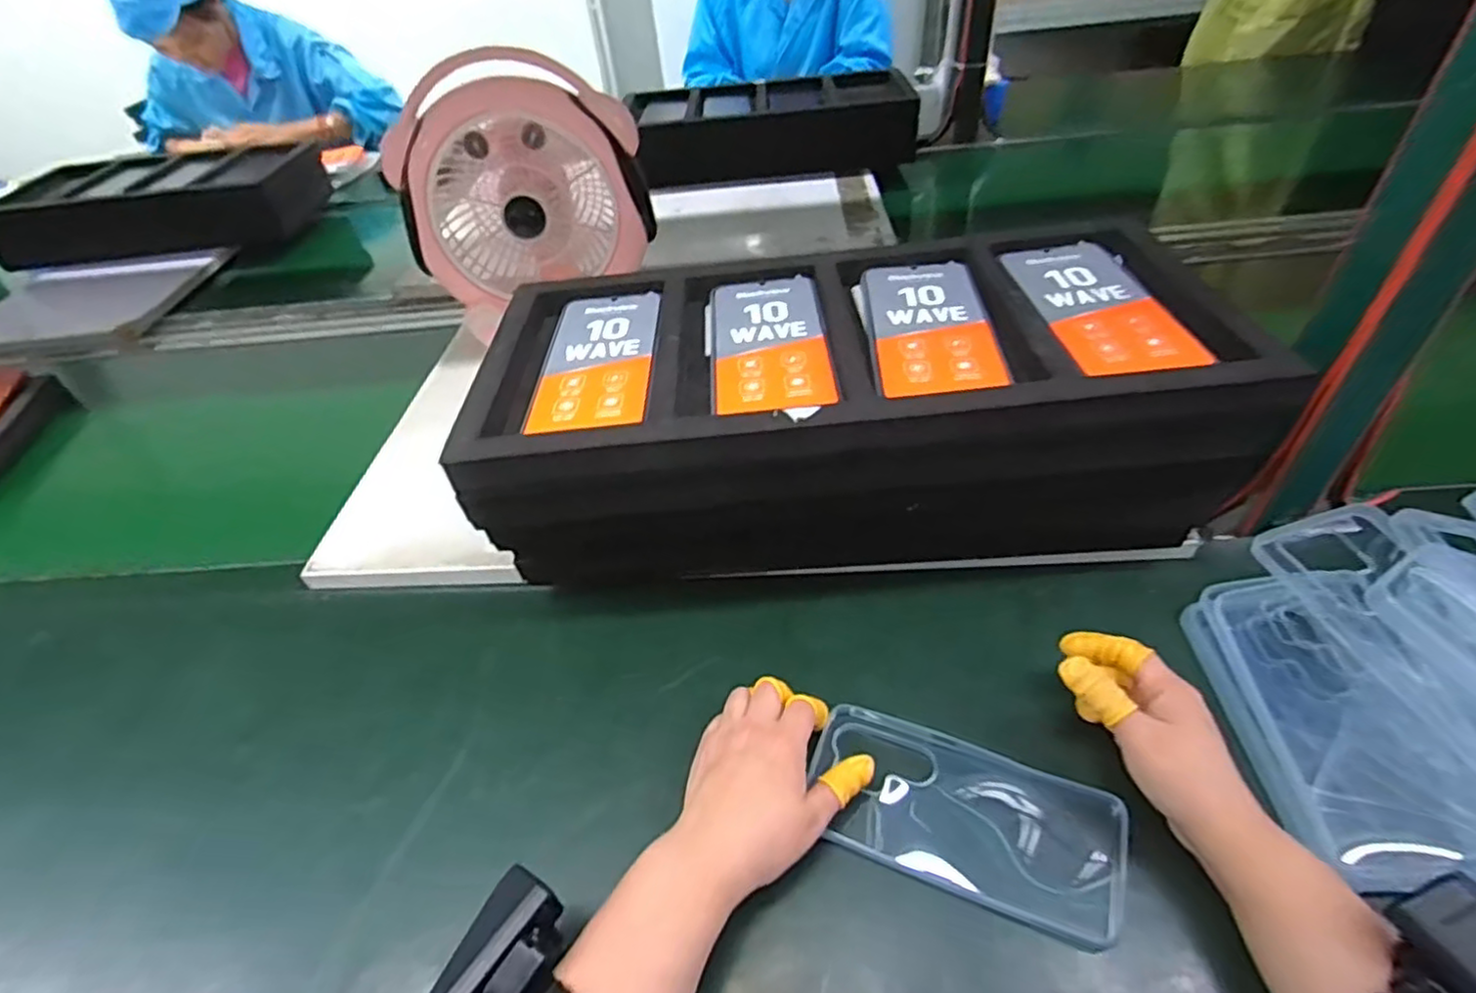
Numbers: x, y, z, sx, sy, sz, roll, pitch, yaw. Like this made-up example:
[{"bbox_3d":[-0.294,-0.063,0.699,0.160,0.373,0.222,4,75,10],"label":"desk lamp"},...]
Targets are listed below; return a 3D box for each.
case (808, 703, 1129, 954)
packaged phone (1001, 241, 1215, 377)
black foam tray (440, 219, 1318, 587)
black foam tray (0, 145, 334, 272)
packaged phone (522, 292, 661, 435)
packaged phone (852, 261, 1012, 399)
[{"bbox_3d":[0.128,0.183,0.394,0.170,0.015,0.082,16,52,19],"label":"case"},{"bbox_3d":[0.241,-0.130,0.457,0.076,0.010,0.161,-5,44,2],"label":"packaged phone"},{"bbox_3d":[0.074,-0.054,0.511,0.480,0.174,0.218,-5,44,3],"label":"black foam tray"},{"bbox_3d":[-0.987,-0.508,1.177,0.491,0.085,0.236,-8,44,-1],"label":"black foam tray"},{"bbox_3d":[-0.095,-0.097,0.467,0.076,0.009,0.156,-4,44,4],"label":"packaged phone"},{"bbox_3d":[0.126,-0.118,0.458,0.079,0.012,0.161,-3,44,5],"label":"packaged phone"}]

